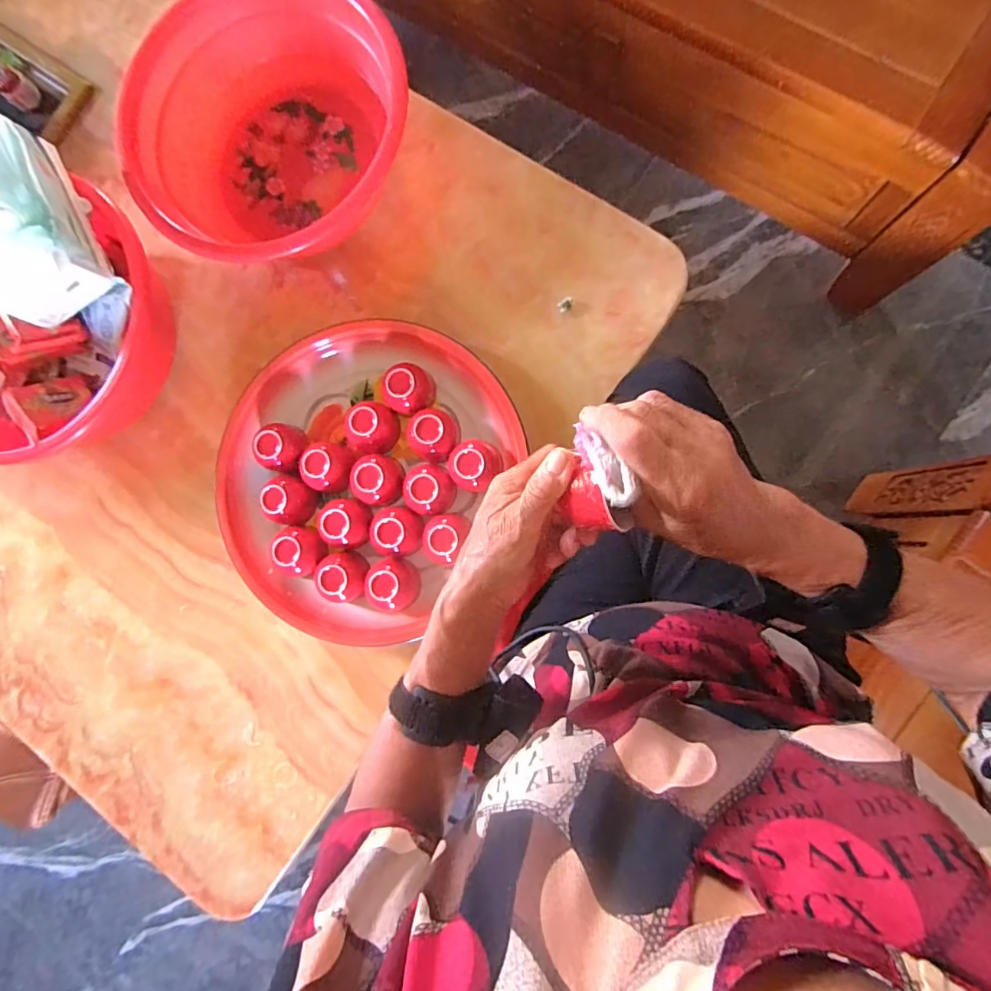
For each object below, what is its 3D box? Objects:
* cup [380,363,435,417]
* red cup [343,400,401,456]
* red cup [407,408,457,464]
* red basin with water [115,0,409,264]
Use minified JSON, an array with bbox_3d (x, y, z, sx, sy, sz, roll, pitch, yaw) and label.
[{"bbox_3d":[-0.094,-0.111,0.548,0.047,0.041,0.048,0,87,8],"label":"cup"},{"bbox_3d":[-0.133,-0.070,0.547,0.055,0.045,0.058,0,87,8],"label":"red cup"},{"bbox_3d":[-0.066,-0.062,0.538,0.049,0.044,0.051,0,87,8],"label":"red cup"},{"bbox_3d":[-0.225,-0.394,0.554,0.283,0.090,0.268,0,87,8],"label":"red basin with water"}]

